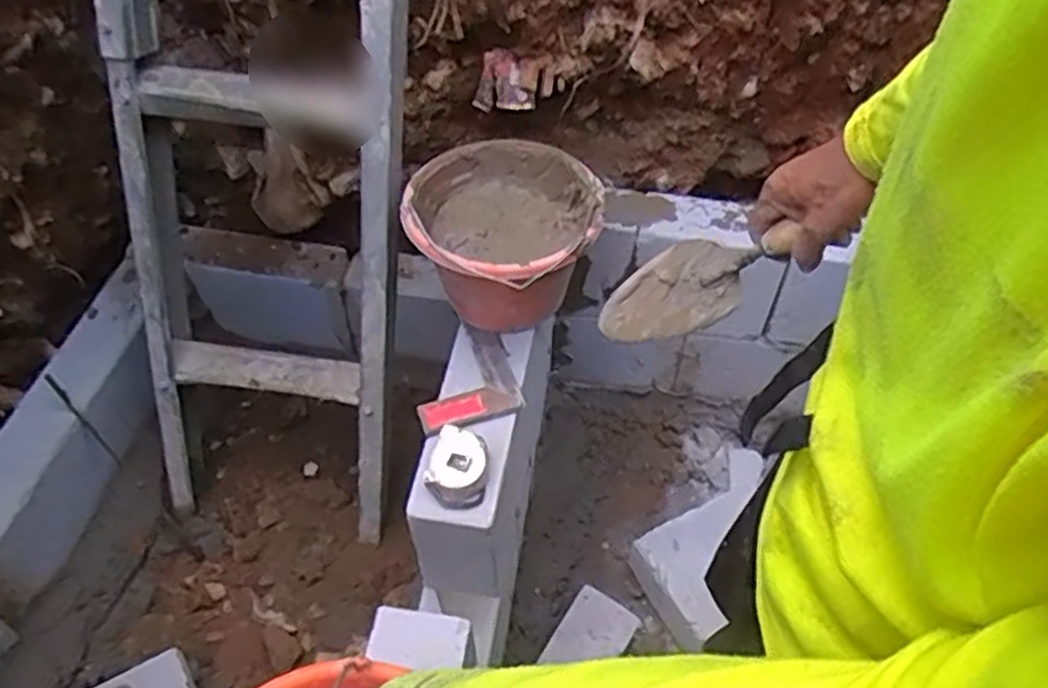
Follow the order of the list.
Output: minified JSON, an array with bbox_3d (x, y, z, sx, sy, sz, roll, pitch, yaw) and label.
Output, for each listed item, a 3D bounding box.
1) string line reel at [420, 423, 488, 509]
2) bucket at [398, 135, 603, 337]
[{"bbox_3d":[-0.078,0.136,0.878,0.071,0.029,0.093,-7,51,-7],"label":"string line reel"},{"bbox_3d":[-0.027,-0.127,1.009,0.234,0.164,0.249,7,51,5],"label":"bucket"}]

